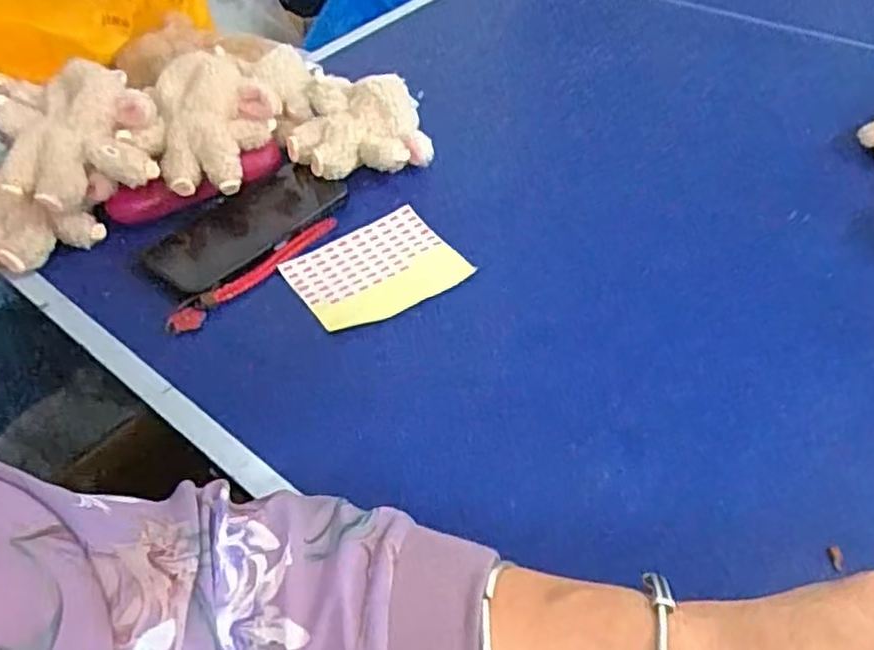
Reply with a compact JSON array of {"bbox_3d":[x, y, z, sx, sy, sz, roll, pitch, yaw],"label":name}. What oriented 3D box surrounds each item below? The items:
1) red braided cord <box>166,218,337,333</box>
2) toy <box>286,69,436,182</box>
[{"bbox_3d":[-0.137,-0.040,0.548,0.153,0.022,0.019,-37,53,-27],"label":"red braided cord"},{"bbox_3d":[-0.069,-0.170,0.635,0.124,0.066,0.085,-15,46,-10],"label":"toy"}]

